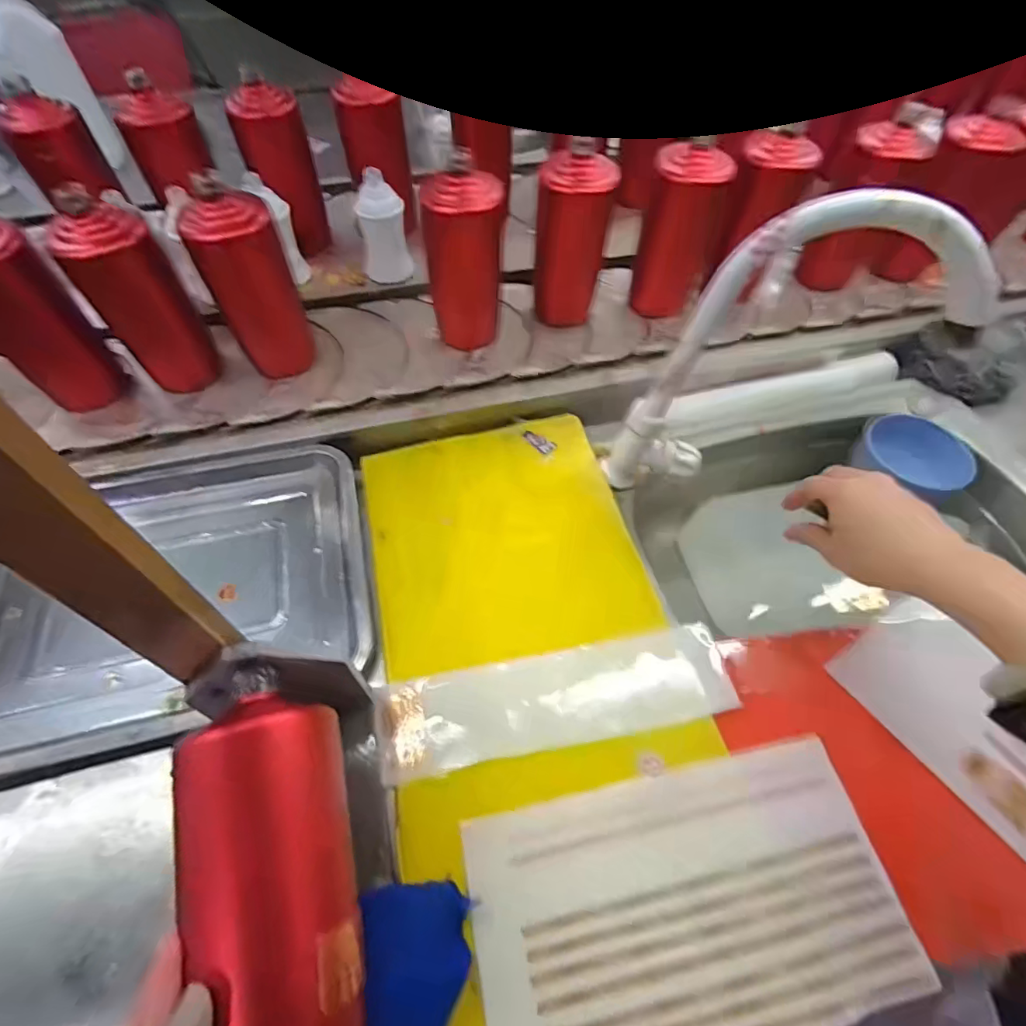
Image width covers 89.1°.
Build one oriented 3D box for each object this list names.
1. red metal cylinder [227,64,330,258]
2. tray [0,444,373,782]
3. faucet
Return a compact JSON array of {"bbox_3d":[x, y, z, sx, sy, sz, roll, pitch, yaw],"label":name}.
[{"bbox_3d":[-0.304,-0.447,0.690,0.065,0.192,0.070,23,61,13],"label":"red metal cylinder"},{"bbox_3d":[-0.306,0.059,0.451,0.339,0.029,0.262,-15,60,-9],"label":"tray"},{"bbox_3d":[0.210,-0.111,0.426,0.220,0.264,0.051,7,59,4],"label":"faucet"}]

